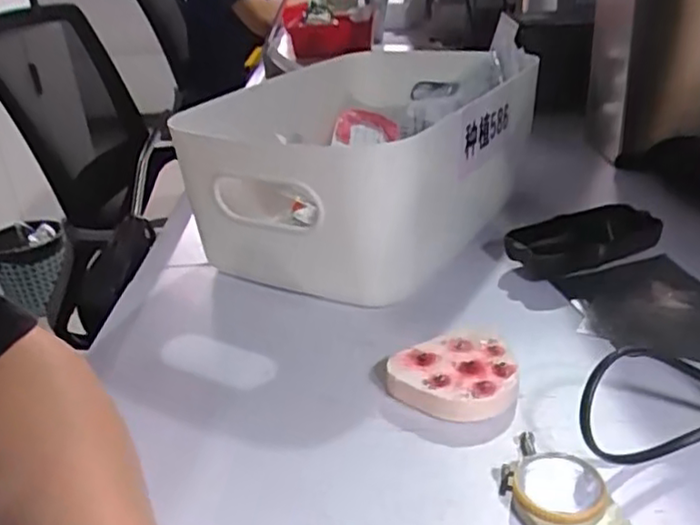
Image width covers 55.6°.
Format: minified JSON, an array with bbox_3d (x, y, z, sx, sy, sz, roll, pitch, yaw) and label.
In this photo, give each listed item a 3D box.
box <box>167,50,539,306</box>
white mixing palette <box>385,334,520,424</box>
[{"bbox_3d":[0.025,-0.090,0.554,0.201,0.132,0.323,7,30,24],"label":"box"},{"bbox_3d":[0.055,0.065,0.363,0.067,0.019,0.056,-6,27,0],"label":"white mixing palette"}]

